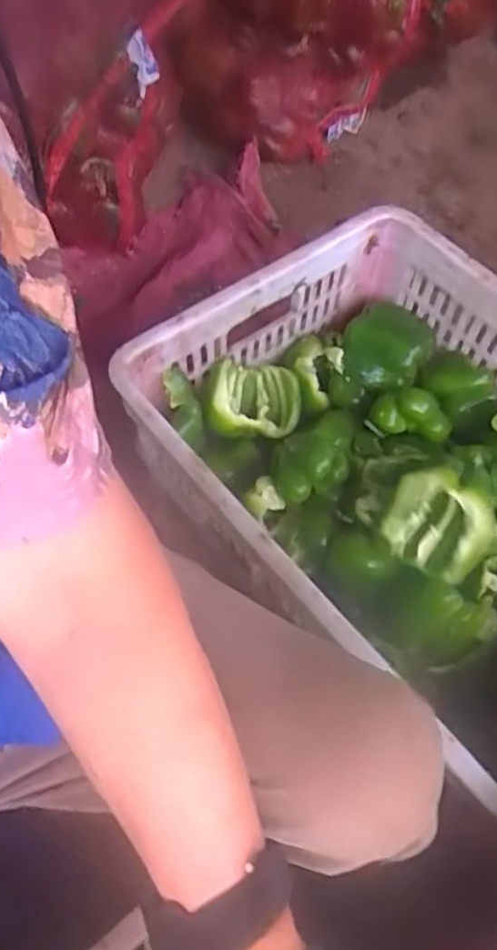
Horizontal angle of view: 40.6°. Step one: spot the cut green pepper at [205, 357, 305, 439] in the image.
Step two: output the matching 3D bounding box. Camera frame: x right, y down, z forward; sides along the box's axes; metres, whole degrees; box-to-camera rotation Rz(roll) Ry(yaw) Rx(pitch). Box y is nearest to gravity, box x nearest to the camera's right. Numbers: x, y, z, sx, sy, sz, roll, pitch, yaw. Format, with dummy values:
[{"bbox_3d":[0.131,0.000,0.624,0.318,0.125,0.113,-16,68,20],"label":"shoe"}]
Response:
[{"bbox_3d":[0.006,-0.079,0.685,0.093,0.054,0.092,13,64,5],"label":"cut green pepper"}]

